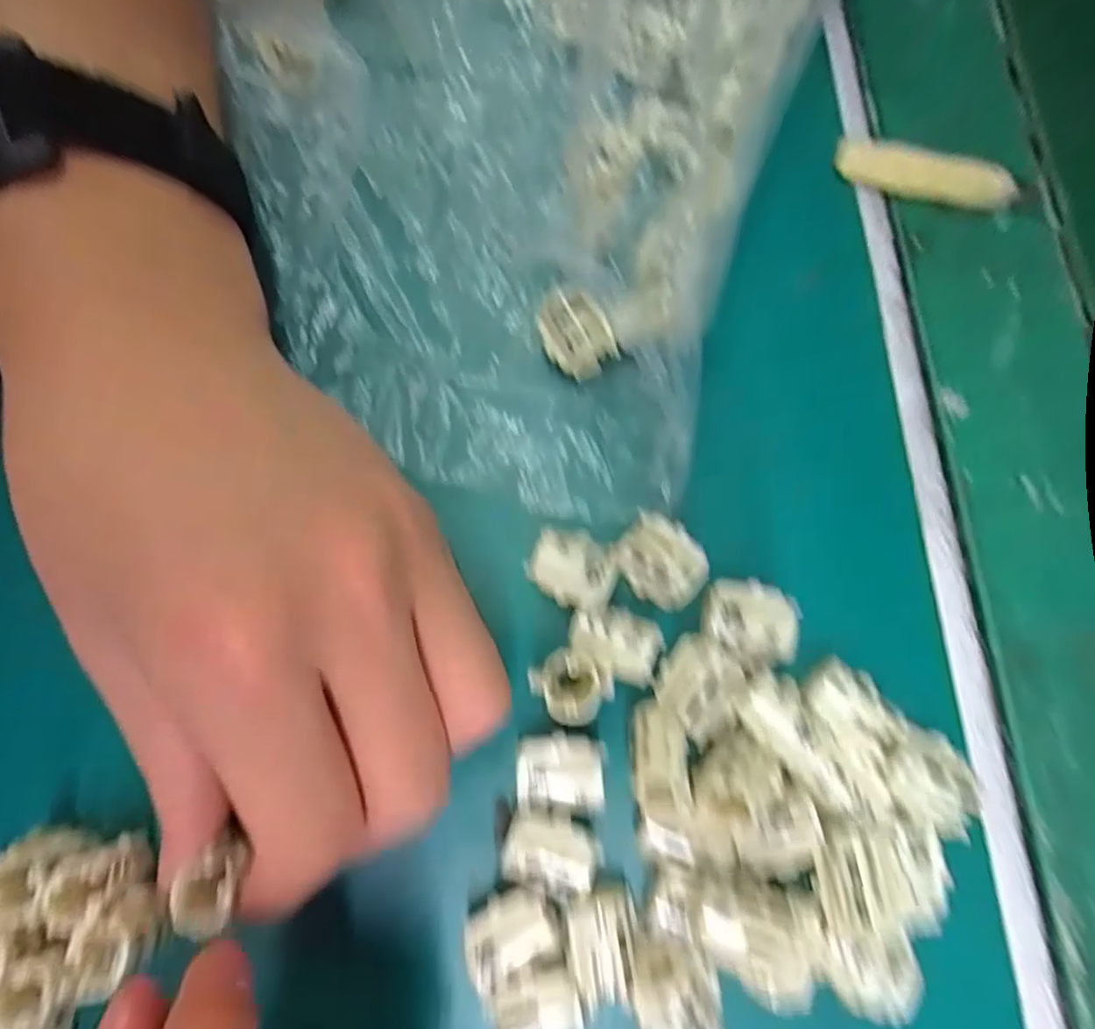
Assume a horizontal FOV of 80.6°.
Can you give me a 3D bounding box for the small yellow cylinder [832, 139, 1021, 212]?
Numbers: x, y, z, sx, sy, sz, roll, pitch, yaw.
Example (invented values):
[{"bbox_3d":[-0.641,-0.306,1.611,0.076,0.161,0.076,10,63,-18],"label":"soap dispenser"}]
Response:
[{"bbox_3d":[0.116,-0.105,0.198,0.055,0.007,0.014,17,77,3],"label":"small yellow cylinder"}]

